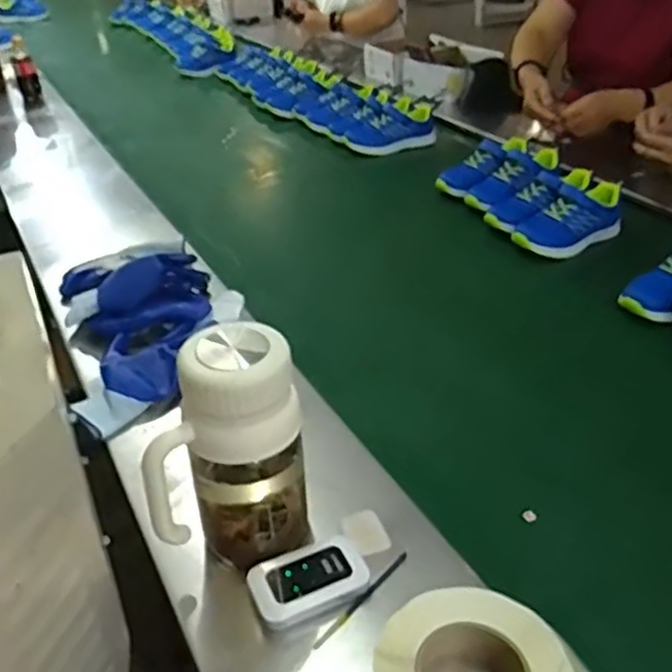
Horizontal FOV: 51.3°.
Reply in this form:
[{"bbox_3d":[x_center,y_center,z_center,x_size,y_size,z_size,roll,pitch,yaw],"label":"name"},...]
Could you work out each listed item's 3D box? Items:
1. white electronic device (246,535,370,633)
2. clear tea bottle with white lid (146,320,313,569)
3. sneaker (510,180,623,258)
[{"bbox_3d":[-0.022,0.208,0.594,0.096,0.018,0.061,-19,37,-22],"label":"white electronic device"},{"bbox_3d":[-0.090,0.098,0.587,0.123,0.202,0.075,-4,34,-1],"label":"clear tea bottle with white lid"},{"bbox_3d":[0.400,-0.193,1.175,0.205,0.074,0.096,-22,38,-26],"label":"sneaker"}]

